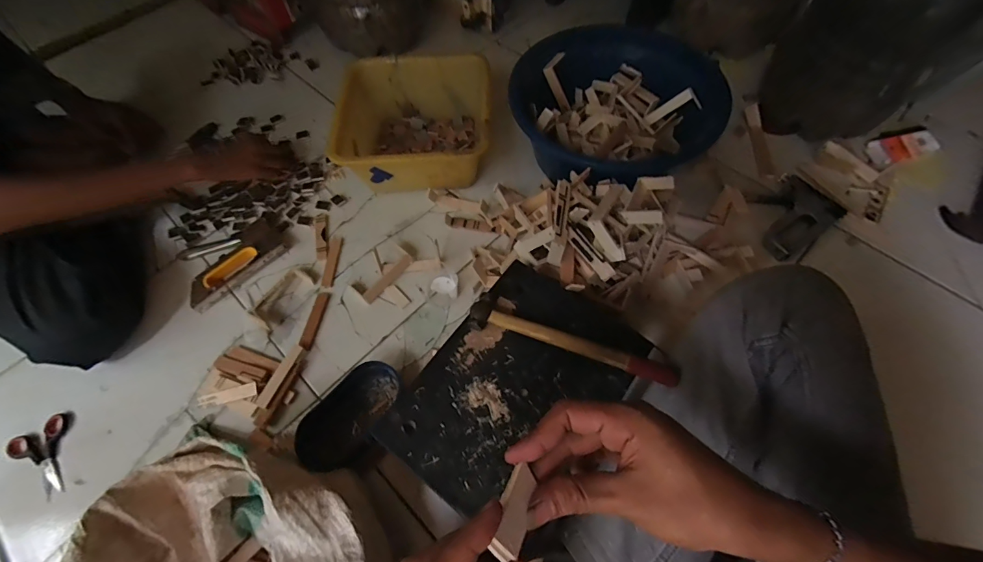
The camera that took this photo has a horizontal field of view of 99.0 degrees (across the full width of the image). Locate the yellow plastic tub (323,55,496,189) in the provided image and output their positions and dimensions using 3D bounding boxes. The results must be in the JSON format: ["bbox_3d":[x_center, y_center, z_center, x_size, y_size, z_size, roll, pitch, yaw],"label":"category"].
[{"bbox_3d":[-0.136,-0.287,0.789,0.259,0.127,0.240,0,61,3],"label":"yellow plastic tub"}]

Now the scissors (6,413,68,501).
[{"bbox_3d":[-0.632,0.253,0.597,0.072,0.015,0.115,-38,67,-17],"label":"scissors"}]

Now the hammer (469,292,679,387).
[{"bbox_3d":[0.091,0.068,0.495,0.240,0.034,0.043,16,63,11],"label":"hammer"}]

